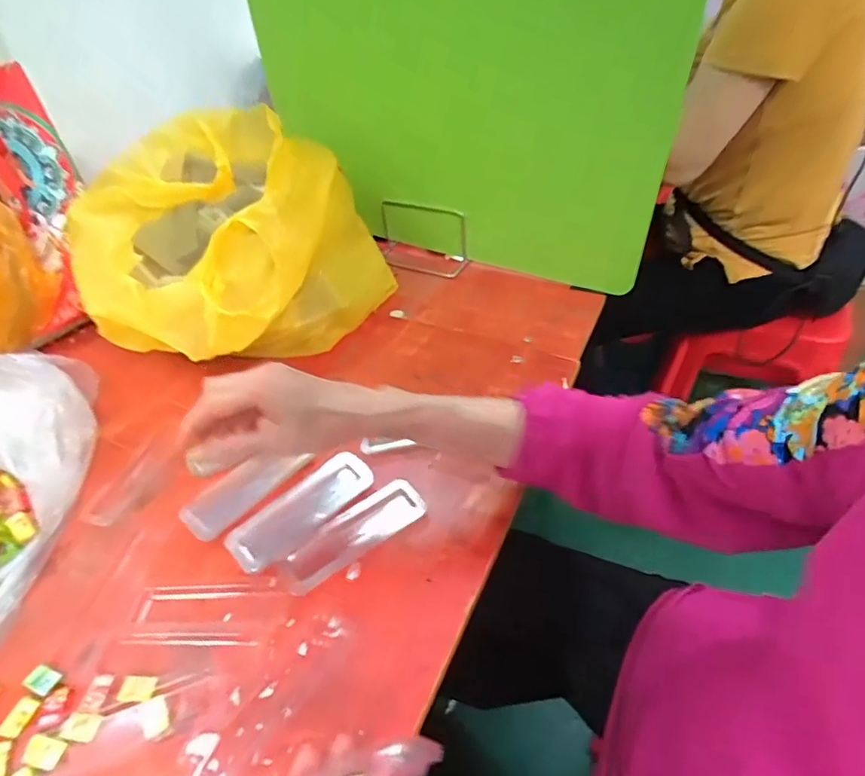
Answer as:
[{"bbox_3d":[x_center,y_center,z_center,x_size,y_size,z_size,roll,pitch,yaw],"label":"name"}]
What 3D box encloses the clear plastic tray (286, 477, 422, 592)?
[{"bbox_3d":[-0.072,0.131,0.473,0.136,0.008,0.048,-29,48,-24],"label":"clear plastic tray"}]

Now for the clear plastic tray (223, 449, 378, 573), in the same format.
[{"bbox_3d":[-0.120,0.111,0.484,0.139,0.007,0.049,-36,66,-26],"label":"clear plastic tray"}]

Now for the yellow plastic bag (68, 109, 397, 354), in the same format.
[{"bbox_3d":[-0.245,-0.167,0.633,0.253,0.234,0.344,16,47,21],"label":"yellow plastic bag"}]

